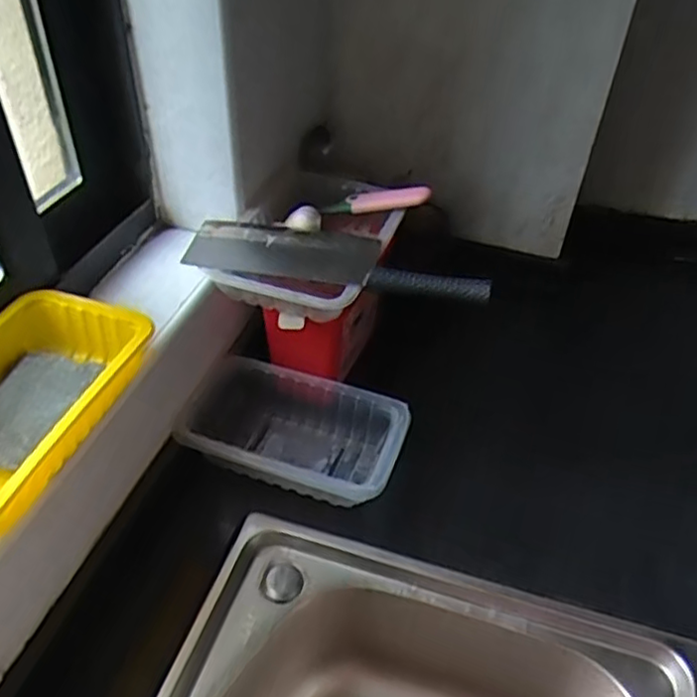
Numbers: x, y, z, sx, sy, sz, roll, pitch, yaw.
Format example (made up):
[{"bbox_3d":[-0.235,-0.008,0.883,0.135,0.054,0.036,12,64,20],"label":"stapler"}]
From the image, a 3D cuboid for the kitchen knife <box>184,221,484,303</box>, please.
[{"bbox_3d":[-0.011,-0.092,0.639,0.288,0.023,0.084,10,42,7],"label":"kitchen knife"}]

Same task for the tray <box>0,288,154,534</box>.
[{"bbox_3d":[-0.255,0.046,0.494,0.121,0.052,0.220,16,43,13],"label":"tray"}]

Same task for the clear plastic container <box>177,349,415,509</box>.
[{"bbox_3d":[-0.056,0.092,0.676,0.216,0.068,0.126,15,43,12],"label":"clear plastic container"}]

